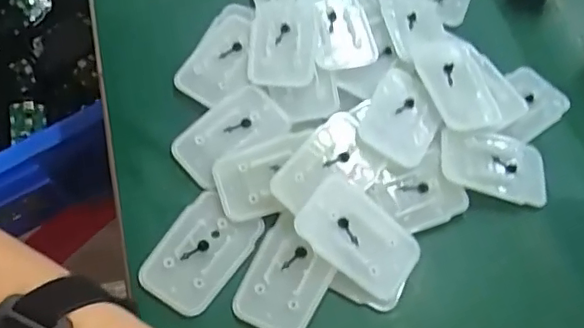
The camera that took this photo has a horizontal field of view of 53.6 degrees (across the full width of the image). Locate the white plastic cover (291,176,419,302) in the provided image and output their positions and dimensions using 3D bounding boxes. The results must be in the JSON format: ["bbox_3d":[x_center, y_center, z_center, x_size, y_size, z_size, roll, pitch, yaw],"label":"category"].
[{"bbox_3d":[0.037,0.040,0.321,0.068,0.004,0.045,40,61,-1],"label":"white plastic cover"}]

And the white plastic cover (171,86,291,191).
[{"bbox_3d":[-0.038,-0.019,0.355,0.067,0.006,0.042,-35,70,-18],"label":"white plastic cover"}]

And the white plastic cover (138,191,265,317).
[{"bbox_3d":[-0.051,0.049,0.323,0.045,0.004,0.064,31,62,12],"label":"white plastic cover"}]

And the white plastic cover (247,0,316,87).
[{"bbox_3d":[-0.006,-0.083,0.383,0.043,0.010,0.071,3,60,-4],"label":"white plastic cover"}]

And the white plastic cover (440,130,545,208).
[{"bbox_3d":[0.123,0.001,0.352,0.066,0.011,0.040,8,60,-1],"label":"white plastic cover"}]

